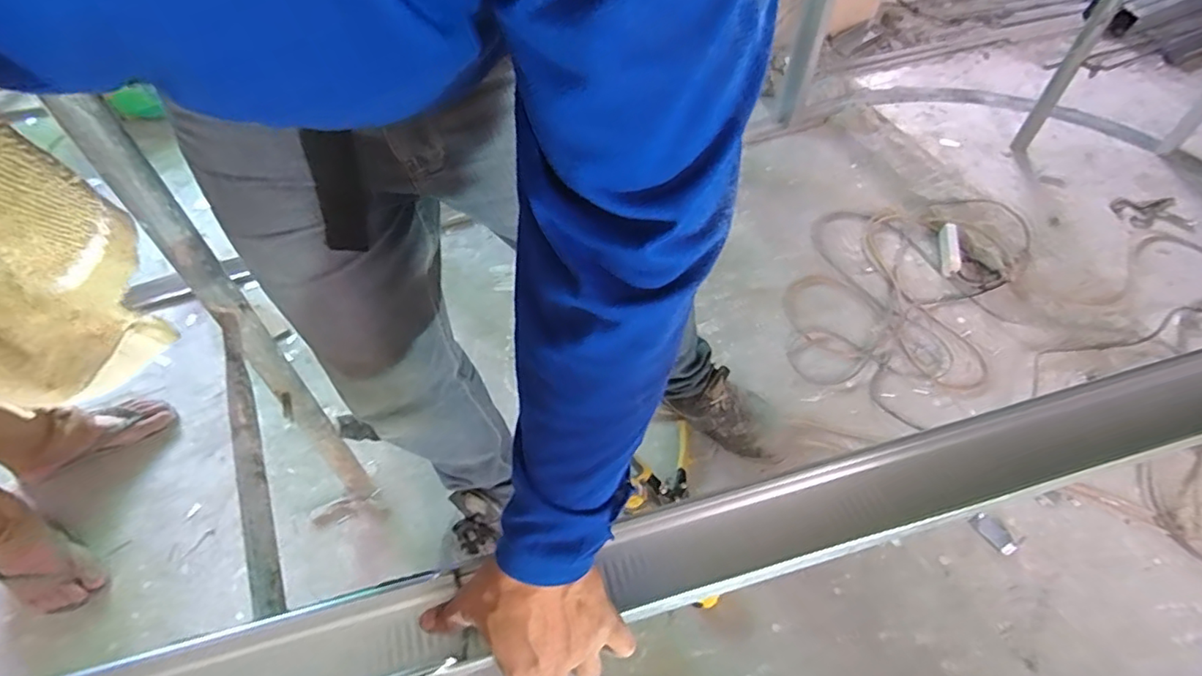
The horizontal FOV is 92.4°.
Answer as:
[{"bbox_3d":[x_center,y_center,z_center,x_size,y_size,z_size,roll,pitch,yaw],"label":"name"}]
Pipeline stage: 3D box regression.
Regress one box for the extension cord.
[{"bbox_3d":[0.680,-0.111,1.295,0.391,0.097,0.650,29,62,16],"label":"extension cord"}]

